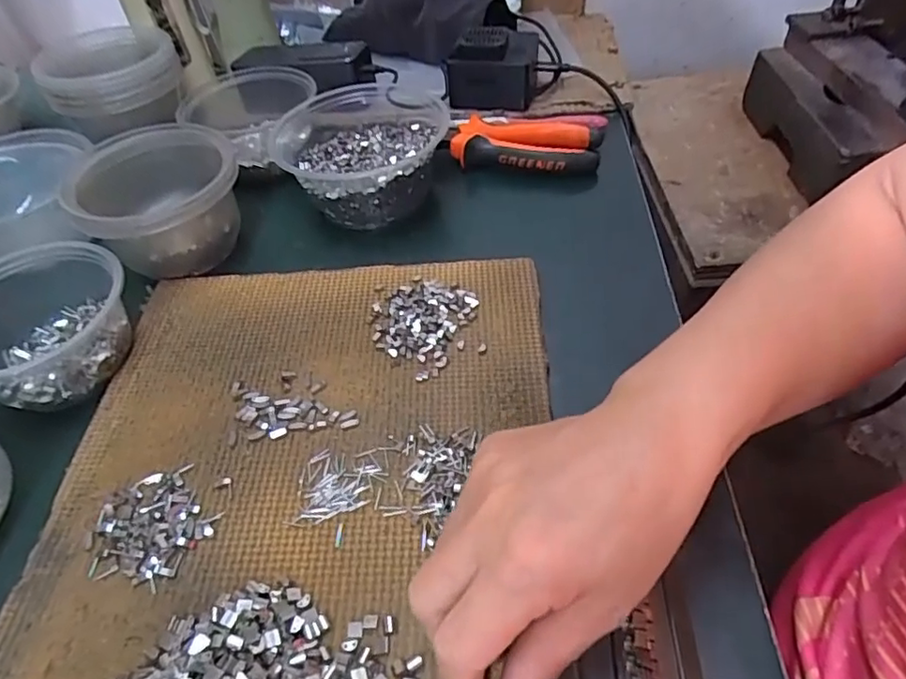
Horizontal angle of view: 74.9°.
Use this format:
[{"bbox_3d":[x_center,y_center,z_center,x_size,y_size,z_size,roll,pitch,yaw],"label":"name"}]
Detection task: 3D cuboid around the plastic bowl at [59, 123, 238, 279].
[{"bbox_3d":[-0.213,-0.105,0.434,0.112,0.080,0.111,-20,49,-12],"label":"plastic bowl"}]

